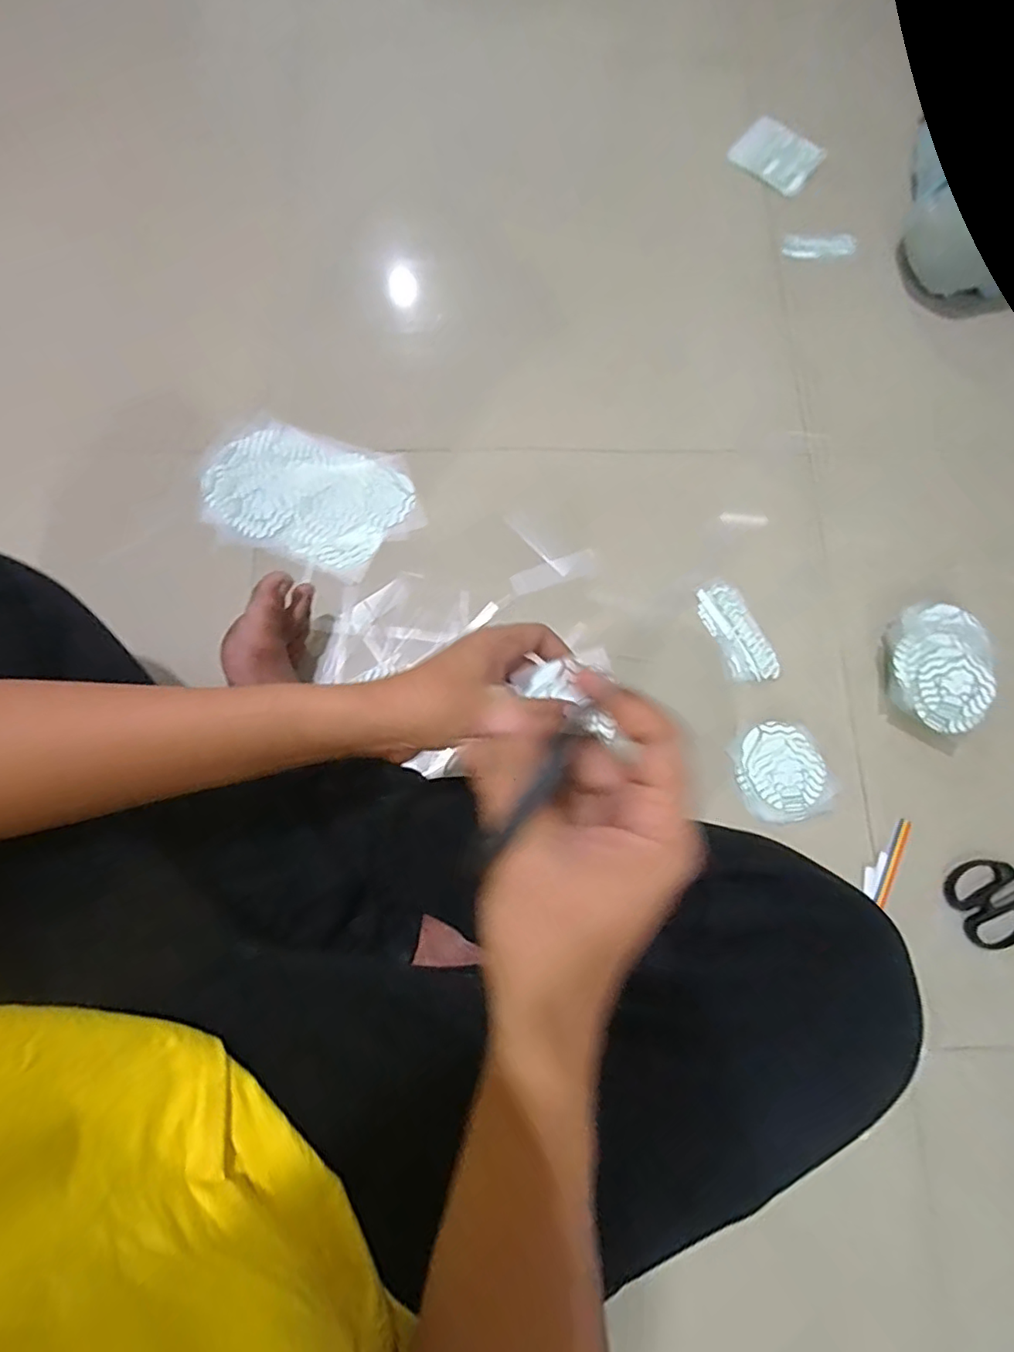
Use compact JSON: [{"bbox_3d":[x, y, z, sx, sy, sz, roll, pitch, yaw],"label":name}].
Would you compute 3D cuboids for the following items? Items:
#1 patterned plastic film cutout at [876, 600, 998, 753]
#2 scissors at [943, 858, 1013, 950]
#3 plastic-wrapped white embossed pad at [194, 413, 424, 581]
[{"bbox_3d":[0.417,-0.004,0.593,0.098,0.050,0.134,16,76,2],"label":"patterned plastic film cutout"},{"bbox_3d":[0.505,0.191,0.566,0.188,0.007,0.072,-17,77,-7],"label":"scissors"},{"bbox_3d":[-0.212,-0.194,0.647,0.233,0.008,0.148,19,76,3],"label":"plastic-wrapped white embossed pad"}]

